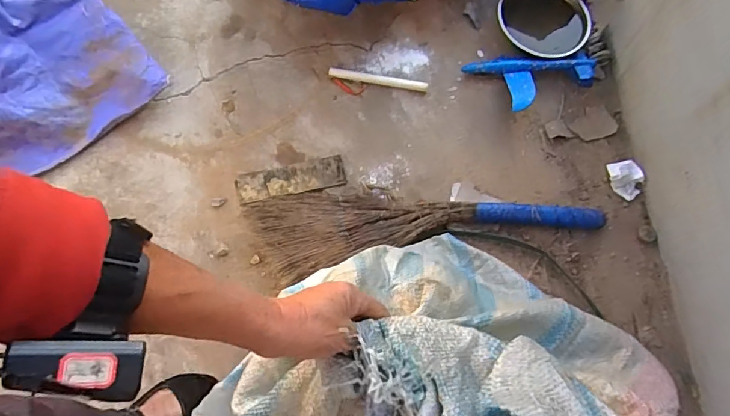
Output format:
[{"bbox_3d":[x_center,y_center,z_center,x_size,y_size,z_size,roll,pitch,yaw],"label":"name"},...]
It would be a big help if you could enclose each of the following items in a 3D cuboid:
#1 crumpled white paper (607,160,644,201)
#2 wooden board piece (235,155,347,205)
[{"bbox_3d":[0.588,-0.062,1.075,0.065,0.030,0.086,-2,70,-1],"label":"crumpled white paper"},{"bbox_3d":[-0.164,-0.063,1.063,0.237,0.020,0.072,-12,70,-5],"label":"wooden board piece"}]

